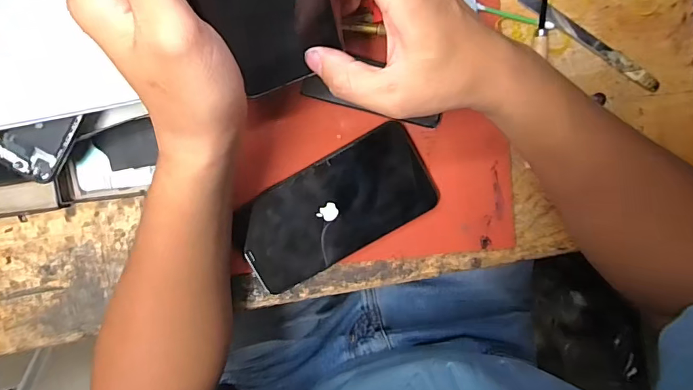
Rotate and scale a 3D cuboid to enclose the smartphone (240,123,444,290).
[{"bbox_3d":[-0.009,0.012,0.345,0.155,0.014,0.077,-30,95,3],"label":"smartphone"}]

